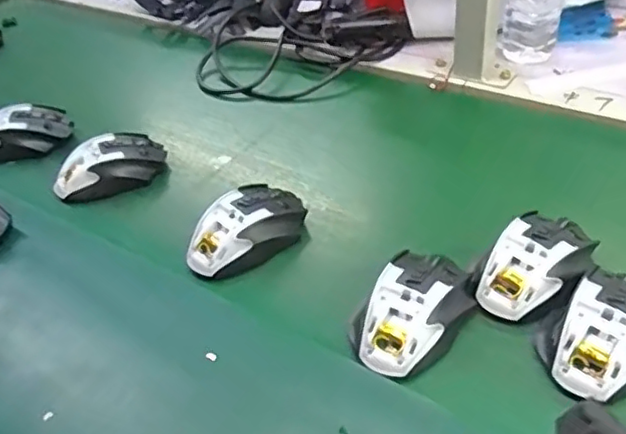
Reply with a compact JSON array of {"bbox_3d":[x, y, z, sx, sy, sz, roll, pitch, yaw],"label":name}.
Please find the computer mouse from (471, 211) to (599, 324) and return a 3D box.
[{"bbox_3d":[0.173,0.036,0.493,0.082,0.036,0.100,26,50,32],"label":"computer mouse"}]

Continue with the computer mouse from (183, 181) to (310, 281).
[{"bbox_3d":[-0.062,0.010,0.568,0.114,0.043,0.072,-35,48,-30],"label":"computer mouse"}]

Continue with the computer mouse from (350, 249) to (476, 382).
[{"bbox_3d":[0.073,0.067,0.474,0.073,0.035,0.108,26,49,32],"label":"computer mouse"}]

